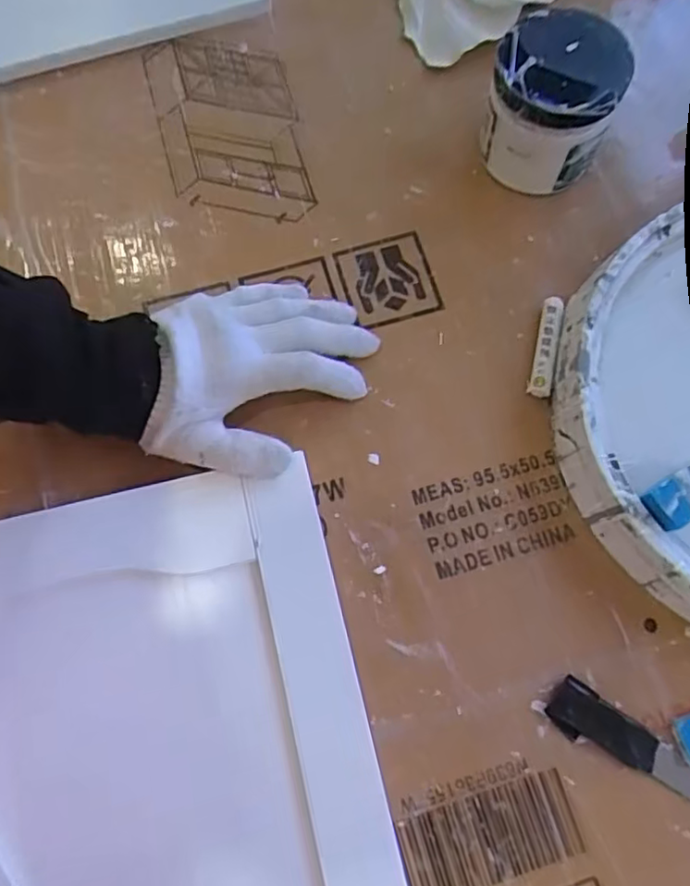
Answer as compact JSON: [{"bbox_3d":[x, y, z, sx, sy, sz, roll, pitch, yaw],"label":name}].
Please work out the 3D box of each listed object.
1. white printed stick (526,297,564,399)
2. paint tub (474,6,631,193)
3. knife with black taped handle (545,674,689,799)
[{"bbox_3d":[0.129,-0.062,0.403,0.013,0.011,0.066,12,72,4],"label":"white printed stick"},{"bbox_3d":[0.132,-0.218,0.412,0.077,0.080,0.073,0,71,0],"label":"paint tub"},{"bbox_3d":[0.157,0.166,0.339,0.098,0.004,0.026,33,75,11],"label":"knife with black taped handle"}]

